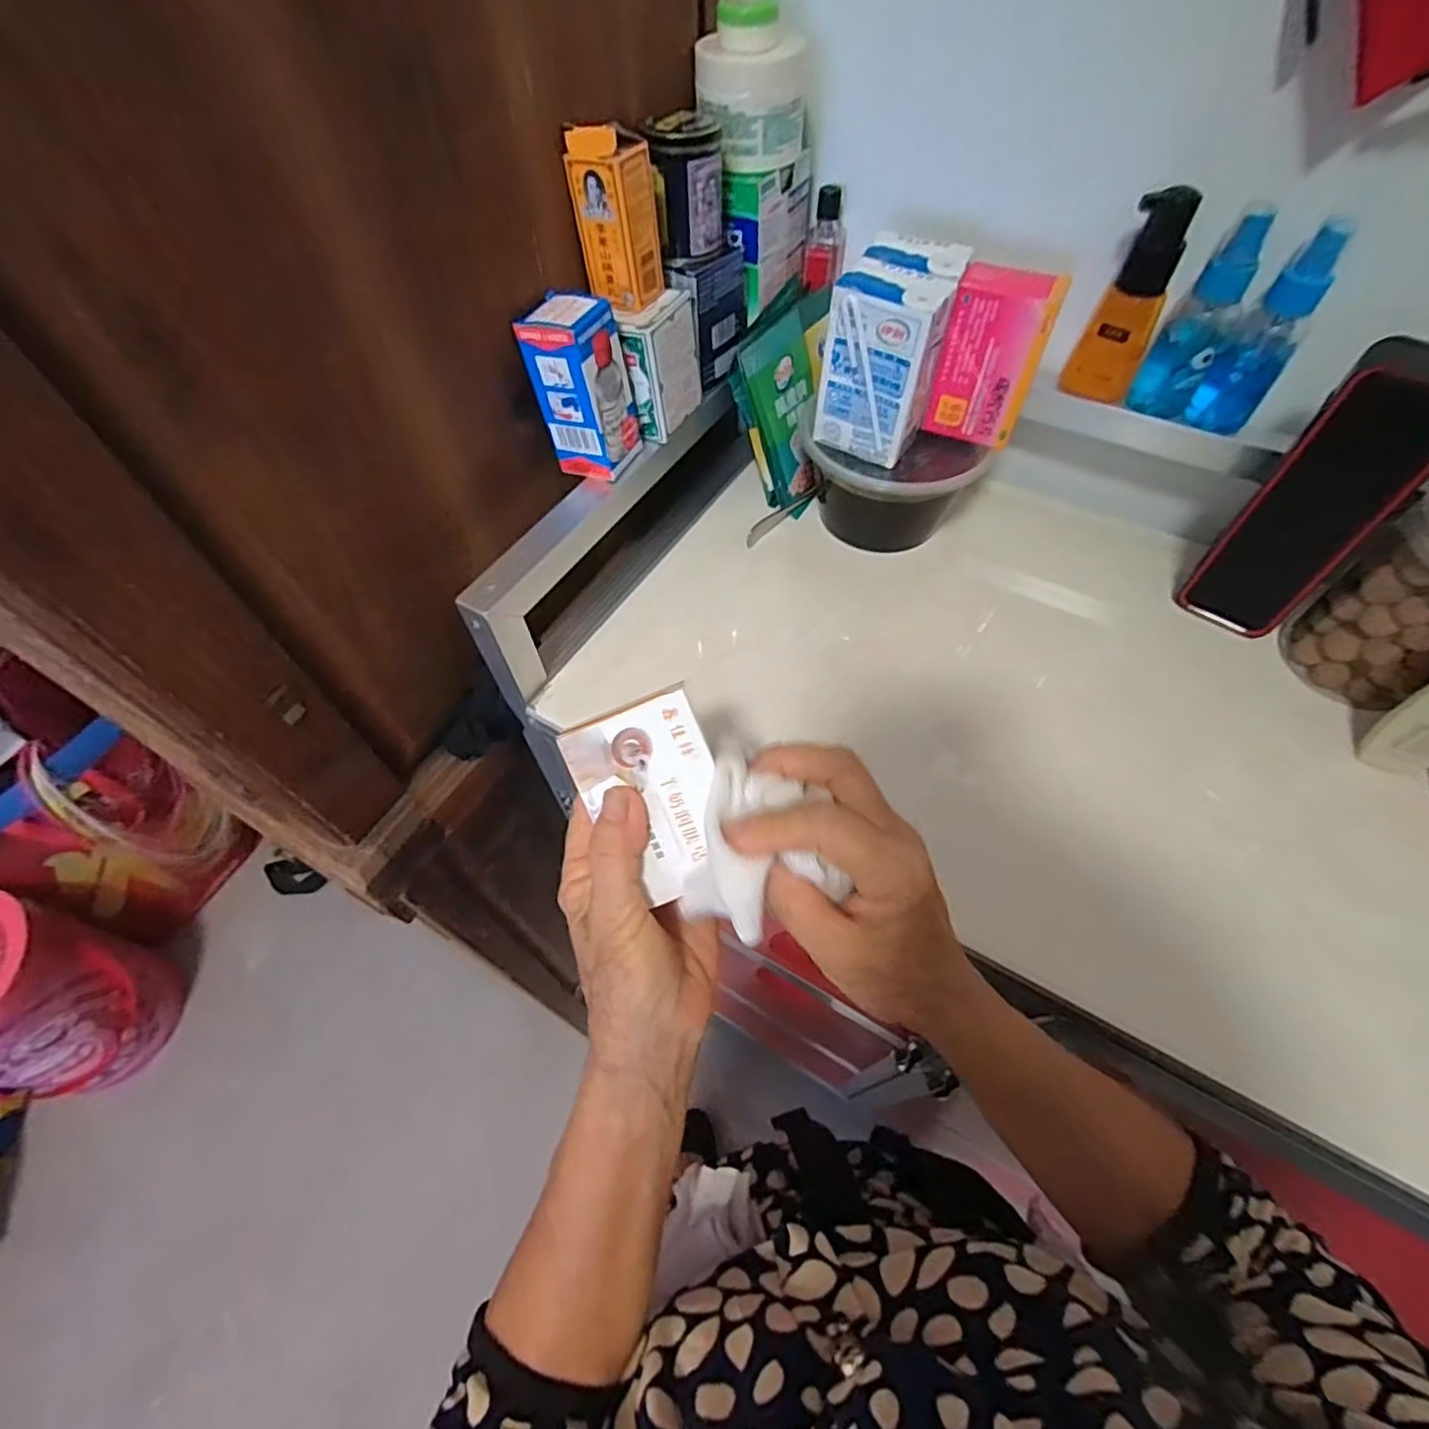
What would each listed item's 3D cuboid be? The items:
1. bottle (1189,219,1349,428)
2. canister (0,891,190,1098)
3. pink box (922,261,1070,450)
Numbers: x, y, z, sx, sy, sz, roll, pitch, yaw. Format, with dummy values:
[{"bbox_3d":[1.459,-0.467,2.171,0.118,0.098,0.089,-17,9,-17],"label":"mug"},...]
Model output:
[{"bbox_3d":[0.349,-0.238,0.410,0.036,0.118,0.031,37,64,22],"label":"bottle"},{"bbox_3d":[-1.167,0.481,1.103,0.313,0.349,0.261,13,58,9],"label":"canister"},{"bbox_3d":[0.182,-0.233,0.431,0.060,0.099,0.028,25,60,16],"label":"pink box"}]

